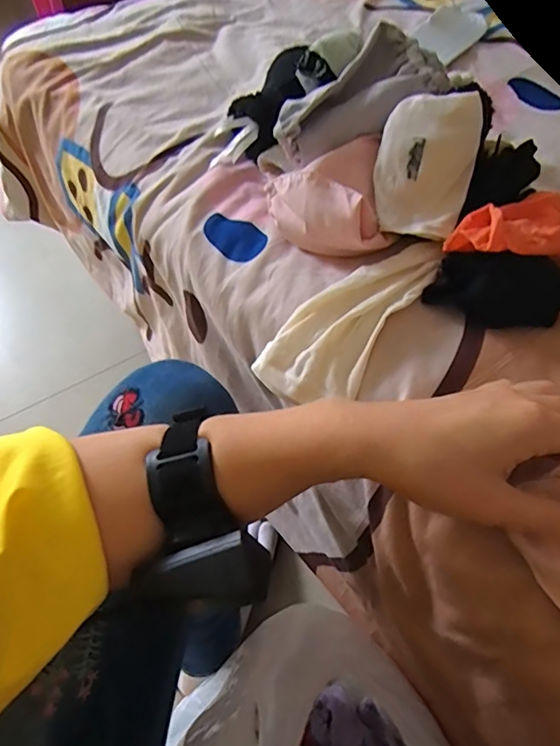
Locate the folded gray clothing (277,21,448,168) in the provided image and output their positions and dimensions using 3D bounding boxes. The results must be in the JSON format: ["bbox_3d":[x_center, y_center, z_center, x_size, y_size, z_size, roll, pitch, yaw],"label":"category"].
[{"bbox_3d":[0.064,-0.216,0.398,0.134,0.031,0.070,-33,60,1],"label":"folded gray clothing"}]

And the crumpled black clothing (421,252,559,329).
[{"bbox_3d":[0.151,-0.057,0.345,0.094,0.045,0.033,7,55,6],"label":"crumpled black clothing"}]

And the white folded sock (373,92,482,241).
[{"bbox_3d":[0.105,-0.151,0.372,0.069,0.094,0.019,13,21,16],"label":"white folded sock"}]

